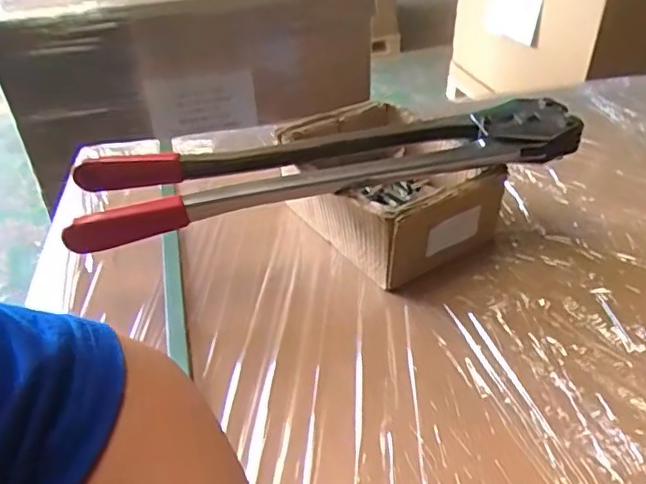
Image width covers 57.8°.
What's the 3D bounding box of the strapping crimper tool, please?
[{"bbox_3d":[0.010,-0.081,0.577,0.487,0.052,0.102,-11,38,-11],"label":"strapping crimper tool"}]

